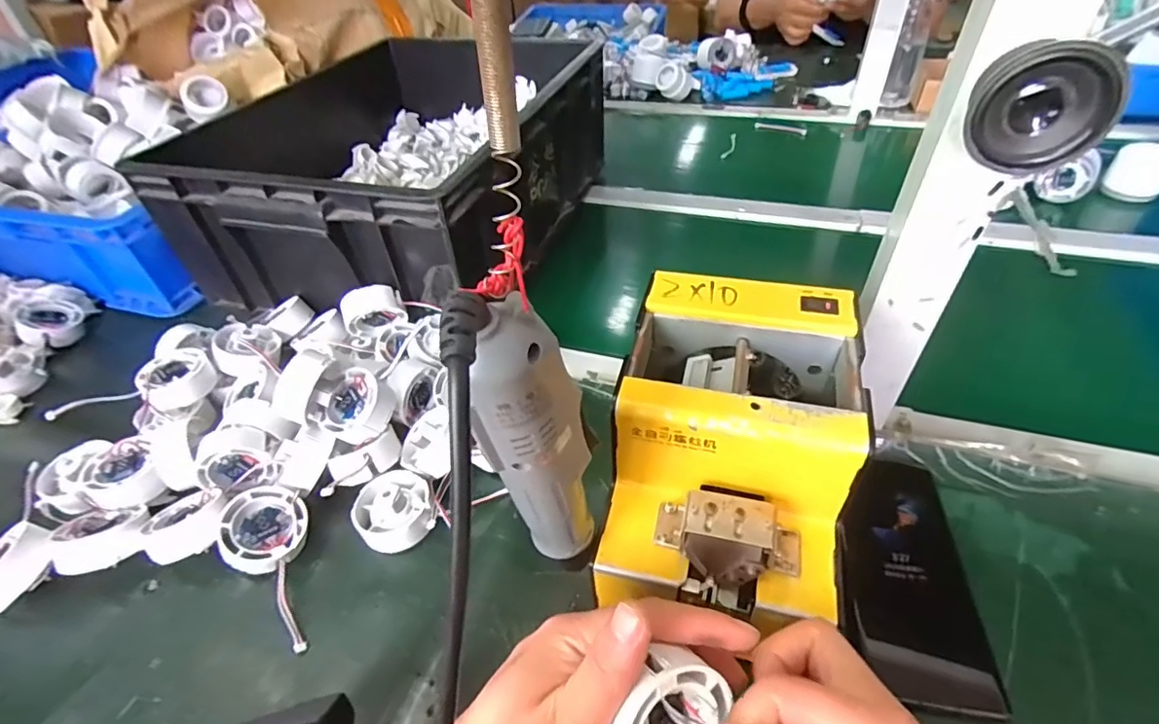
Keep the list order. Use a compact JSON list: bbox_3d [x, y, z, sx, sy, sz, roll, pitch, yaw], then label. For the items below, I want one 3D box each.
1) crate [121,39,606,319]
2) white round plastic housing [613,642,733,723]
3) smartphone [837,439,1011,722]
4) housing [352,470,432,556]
[{"bbox_3d":[-0.210,-0.252,0.678,0.386,0.163,0.467,10,46,16],"label":"crate"},{"bbox_3d":[0.030,0.146,0.232,0.051,0.047,0.038,-63,23,-11],"label":"white round plastic housing"},{"bbox_3d":[0.210,0.127,0.360,0.076,0.012,0.173,5,45,11],"label":"smartphone"},{"bbox_3d":[-0.134,0.108,0.399,0.053,0.032,0.054,-3,44,3],"label":"housing"}]

